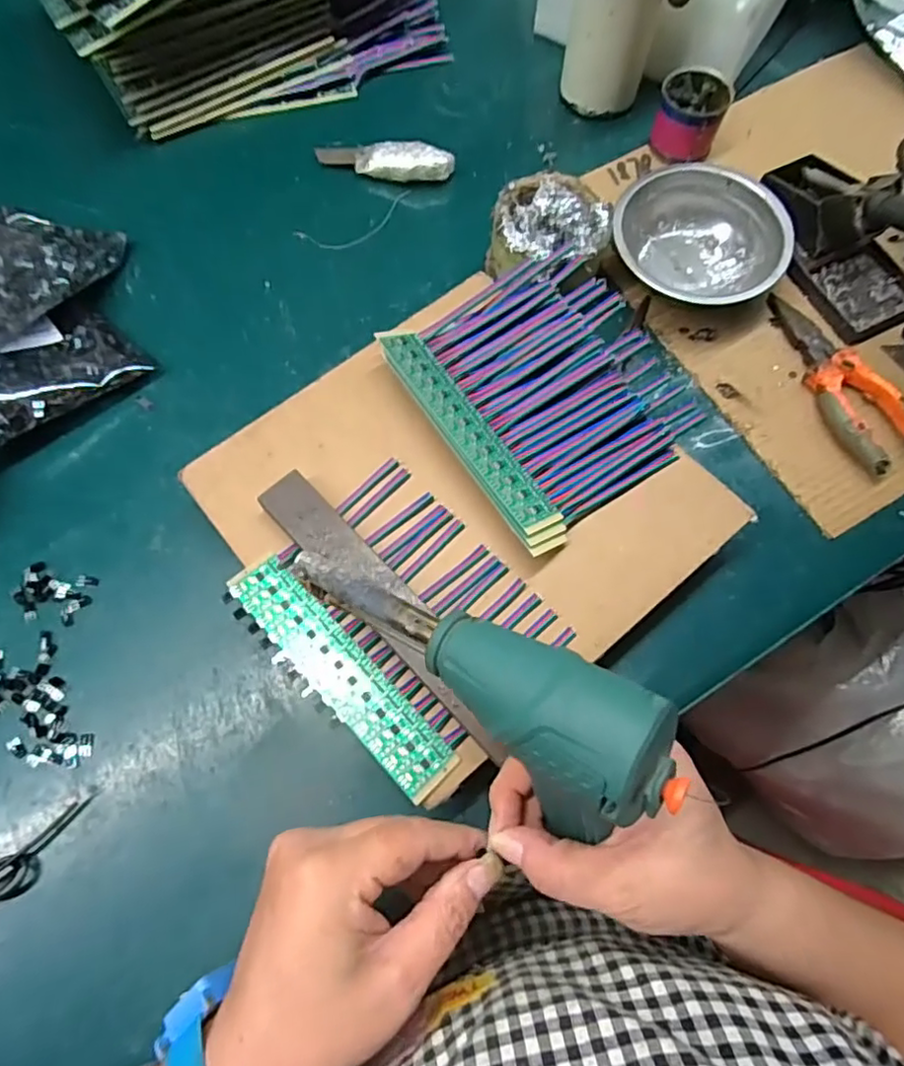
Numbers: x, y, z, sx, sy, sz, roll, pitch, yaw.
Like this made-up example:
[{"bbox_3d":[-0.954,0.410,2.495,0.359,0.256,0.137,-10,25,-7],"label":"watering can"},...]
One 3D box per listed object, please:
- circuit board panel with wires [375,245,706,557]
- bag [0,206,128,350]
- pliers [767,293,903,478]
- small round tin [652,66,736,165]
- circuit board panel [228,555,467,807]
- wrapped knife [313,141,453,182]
[{"bbox_3d":[0.061,-0.094,0.389,0.158,0.024,0.168,-34,73,-11],"label":"circuit board panel with wires"},{"bbox_3d":[-0.326,-0.194,0.447,0.109,0.019,0.139,23,60,9],"label":"bag"},{"bbox_3d":[0.274,-0.113,0.435,0.048,0.019,0.152,-27,72,-9],"label":"pliers"},{"bbox_3d":[0.200,-0.350,0.509,0.054,0.047,0.052,0,70,0],"label":"small round tin"},{"bbox_3d":[-0.066,0.079,0.337,0.039,0.006,0.162,-42,75,-12],"label":"circuit board panel"},{"bbox_3d":[-0.059,-0.319,0.515,0.118,0.023,0.028,11,70,4],"label":"wrapped knife"}]

